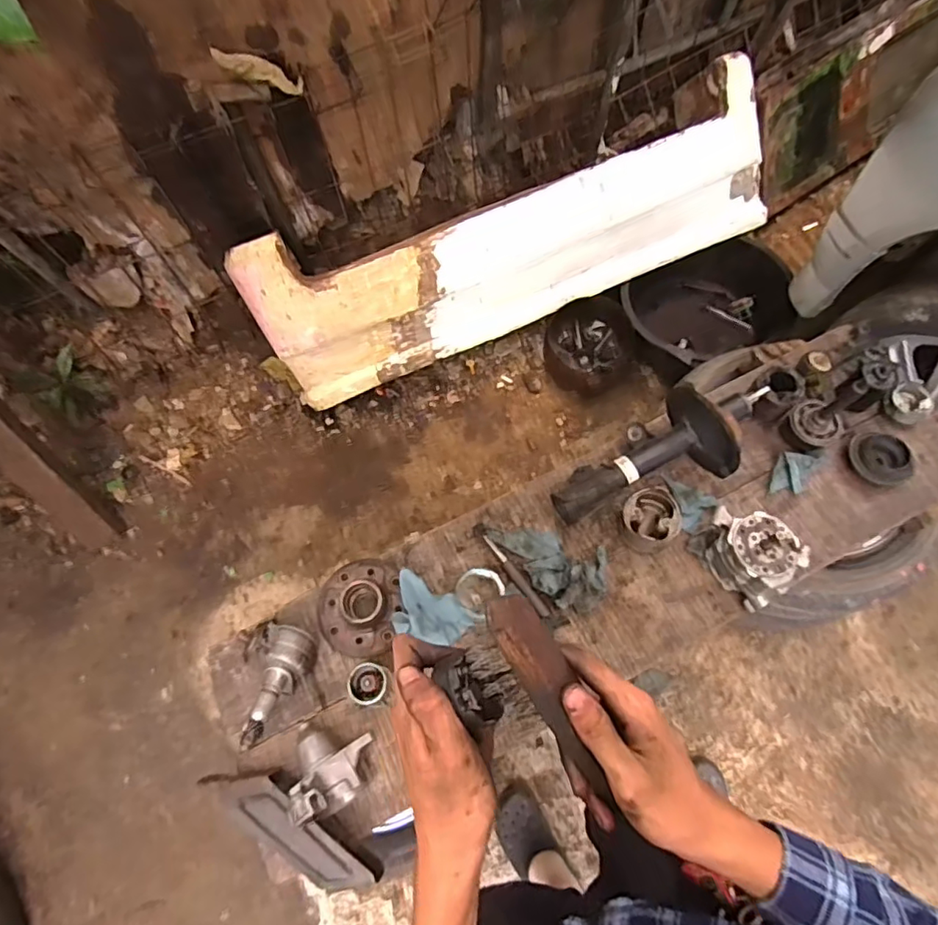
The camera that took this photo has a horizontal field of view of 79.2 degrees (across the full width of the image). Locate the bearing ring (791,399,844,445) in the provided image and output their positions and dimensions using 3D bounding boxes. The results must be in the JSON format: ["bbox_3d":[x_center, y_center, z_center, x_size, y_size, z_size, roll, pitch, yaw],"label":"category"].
[{"bbox_3d":[0.582,-0.065,0.950,0.079,0.023,0.065,45,103,13],"label":"bearing ring"}]

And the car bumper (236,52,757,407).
[{"bbox_3d":[0.139,-0.569,1.451,1.378,0.467,0.140,-22,37,-9],"label":"car bumper"}]

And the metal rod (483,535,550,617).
[{"bbox_3d":[0.073,0.175,0.887,0.015,0.009,0.155,-33,65,-13],"label":"metal rod"}]

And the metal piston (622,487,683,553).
[{"bbox_3d":[0.292,0.092,0.912,0.085,0.059,0.085,-1,62,3],"label":"metal piston"}]

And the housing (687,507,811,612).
[{"bbox_3d":[0.423,0.134,0.857,0.092,0.100,0.141,-32,65,-13],"label":"housing"}]

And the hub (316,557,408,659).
[{"bbox_3d":[-0.165,0.216,0.853,0.127,0.050,0.144,-13,62,-3],"label":"hub"}]

